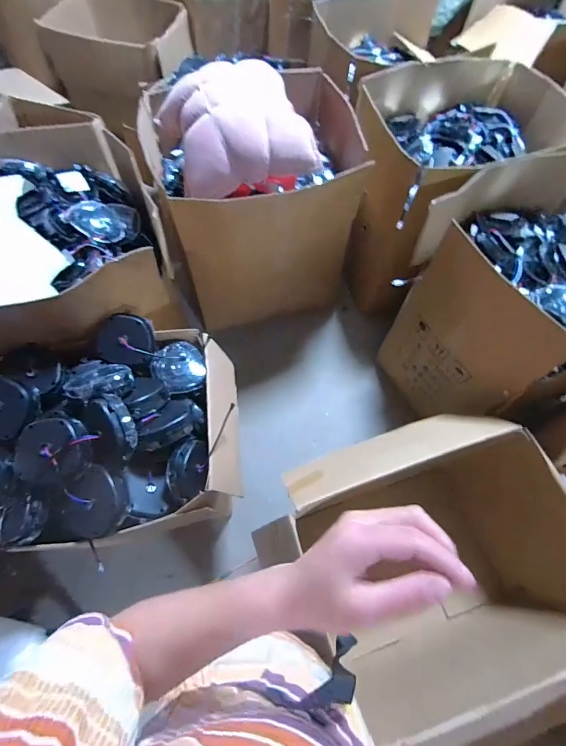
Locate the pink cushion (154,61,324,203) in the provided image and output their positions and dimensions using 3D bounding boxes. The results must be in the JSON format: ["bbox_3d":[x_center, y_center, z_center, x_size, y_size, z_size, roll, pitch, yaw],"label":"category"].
[{"bbox_3d":[-0.133,-0.676,0.983,0.355,0.159,0.383,-19,66,-10],"label":"pink cushion"}]

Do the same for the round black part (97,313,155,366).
[{"bbox_3d":[-0.418,-0.090,0.963,0.145,0.035,0.132,11,93,4],"label":"round black part"}]

